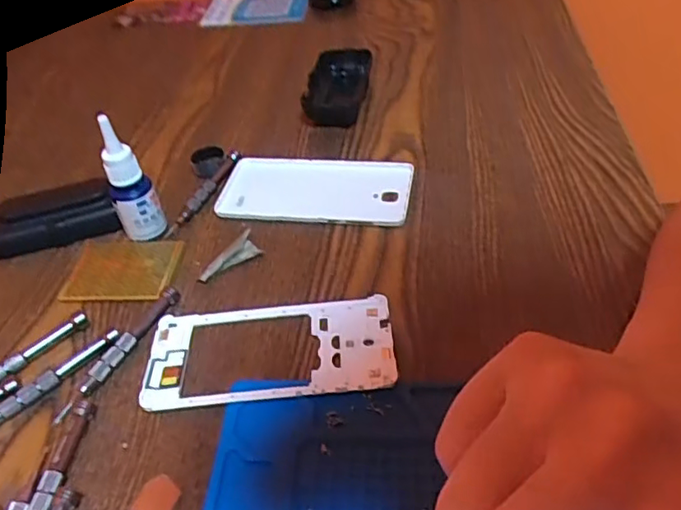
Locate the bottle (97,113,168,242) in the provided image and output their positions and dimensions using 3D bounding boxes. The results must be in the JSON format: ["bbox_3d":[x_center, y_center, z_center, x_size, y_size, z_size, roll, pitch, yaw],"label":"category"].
[{"bbox_3d":[-0.144,-0.050,0.413,0.024,0.090,0.024,17,47,23],"label":"bottle"}]

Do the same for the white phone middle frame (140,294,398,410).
[{"bbox_3d":[-0.041,0.055,0.353,0.142,0.008,0.070,-5,43,1],"label":"white phone middle frame"}]

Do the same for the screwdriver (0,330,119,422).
[{"bbox_3d":[-0.171,0.074,0.347,0.011,0.011,0.094,31,54,33],"label":"screwdriver"}]

